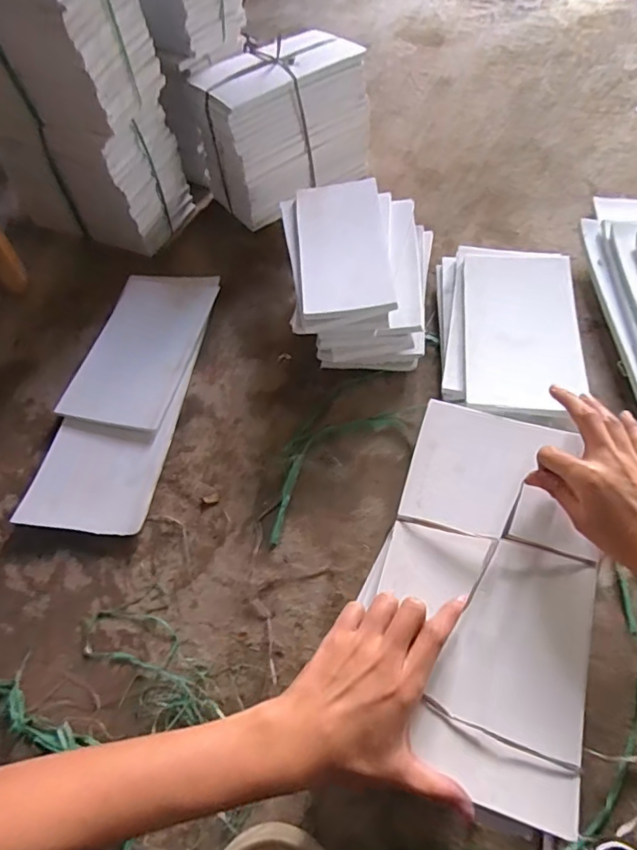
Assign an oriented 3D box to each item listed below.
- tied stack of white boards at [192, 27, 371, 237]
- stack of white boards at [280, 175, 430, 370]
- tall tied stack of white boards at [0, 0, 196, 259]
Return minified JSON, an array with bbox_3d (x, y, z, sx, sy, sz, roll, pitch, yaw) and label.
[{"bbox_3d":[-0.069,-0.556,1.014,0.290,0.232,0.187,-35,61,-16],"label":"tied stack of white boards"},{"bbox_3d":[0.074,-0.231,0.837,0.233,0.145,0.289,-5,57,1],"label":"stack of white boards"},{"bbox_3d":[-0.431,-0.546,0.866,0.316,0.462,0.167,17,60,15],"label":"tall tied stack of white boards"}]

